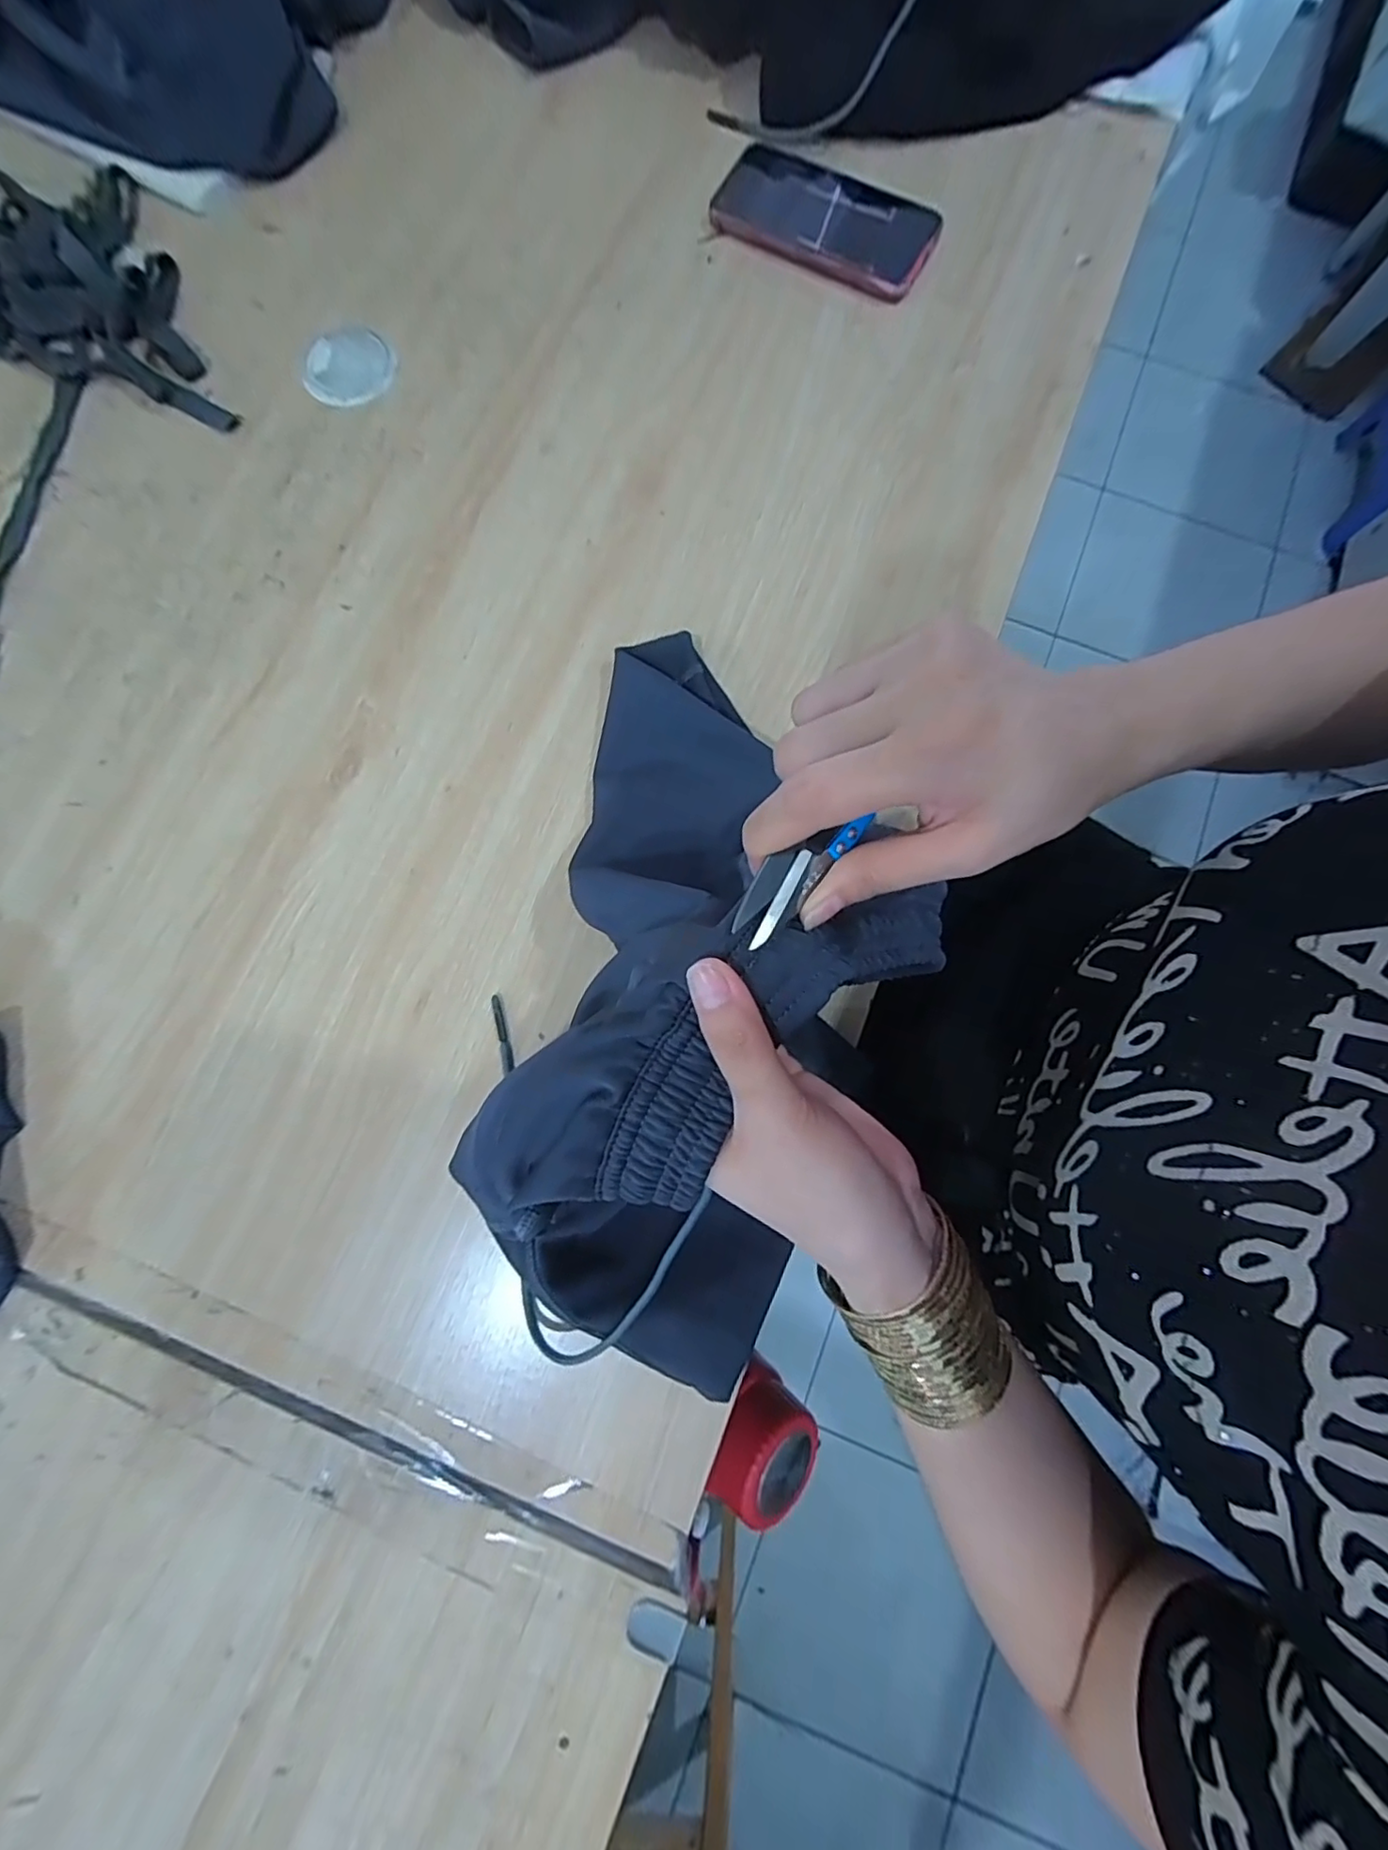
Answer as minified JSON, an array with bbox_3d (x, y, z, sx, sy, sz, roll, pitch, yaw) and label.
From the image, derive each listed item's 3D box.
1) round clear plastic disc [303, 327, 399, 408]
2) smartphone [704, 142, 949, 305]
[{"bbox_3d":[-0.248,-0.401,0.428,0.066,0.007,0.063,0,80,-1],"label":"round clear plastic disc"},{"bbox_3d":[0.099,-0.529,0.446,0.163,0.015,0.090,31,81,4],"label":"smartphone"}]

